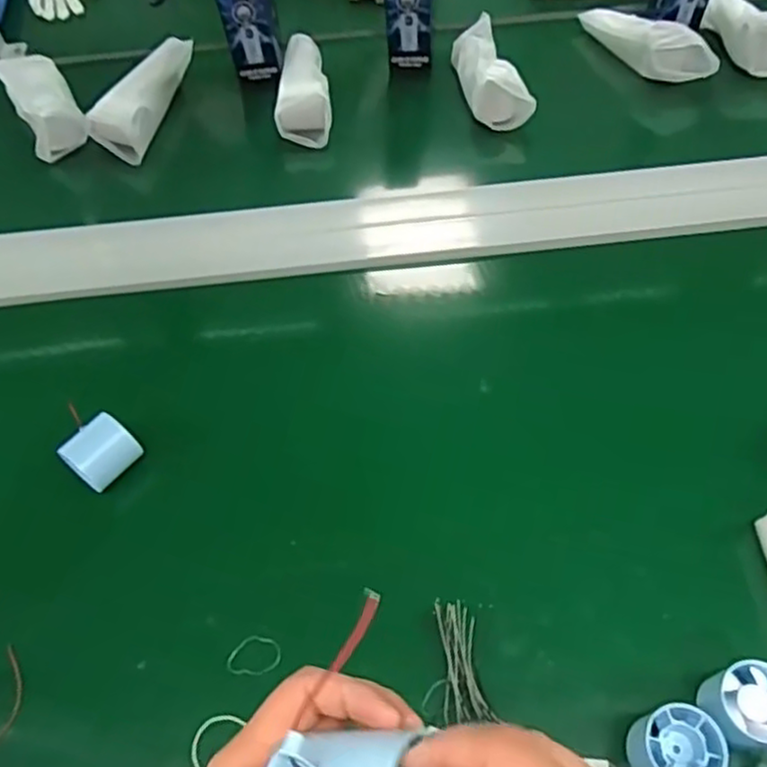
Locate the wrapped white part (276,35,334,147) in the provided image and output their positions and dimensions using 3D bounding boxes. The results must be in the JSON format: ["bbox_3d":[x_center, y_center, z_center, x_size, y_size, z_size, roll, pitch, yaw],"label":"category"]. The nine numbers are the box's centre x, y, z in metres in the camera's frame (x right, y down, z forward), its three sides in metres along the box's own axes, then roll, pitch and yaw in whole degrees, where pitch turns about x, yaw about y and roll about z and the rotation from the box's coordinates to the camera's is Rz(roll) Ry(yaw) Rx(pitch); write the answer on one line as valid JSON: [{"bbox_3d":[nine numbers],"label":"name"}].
[{"bbox_3d":[-0.105,-0.401,0.960,0.079,0.043,0.199,-2,57,1],"label":"wrapped white part"}]

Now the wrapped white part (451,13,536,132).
[{"bbox_3d":[0.144,-0.425,0.968,0.082,0.071,0.176,-8,57,-3],"label":"wrapped white part"}]

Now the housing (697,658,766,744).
[{"bbox_3d":[0.269,0.237,0.515,0.065,0.039,0.058,22,61,16],"label":"housing"}]

